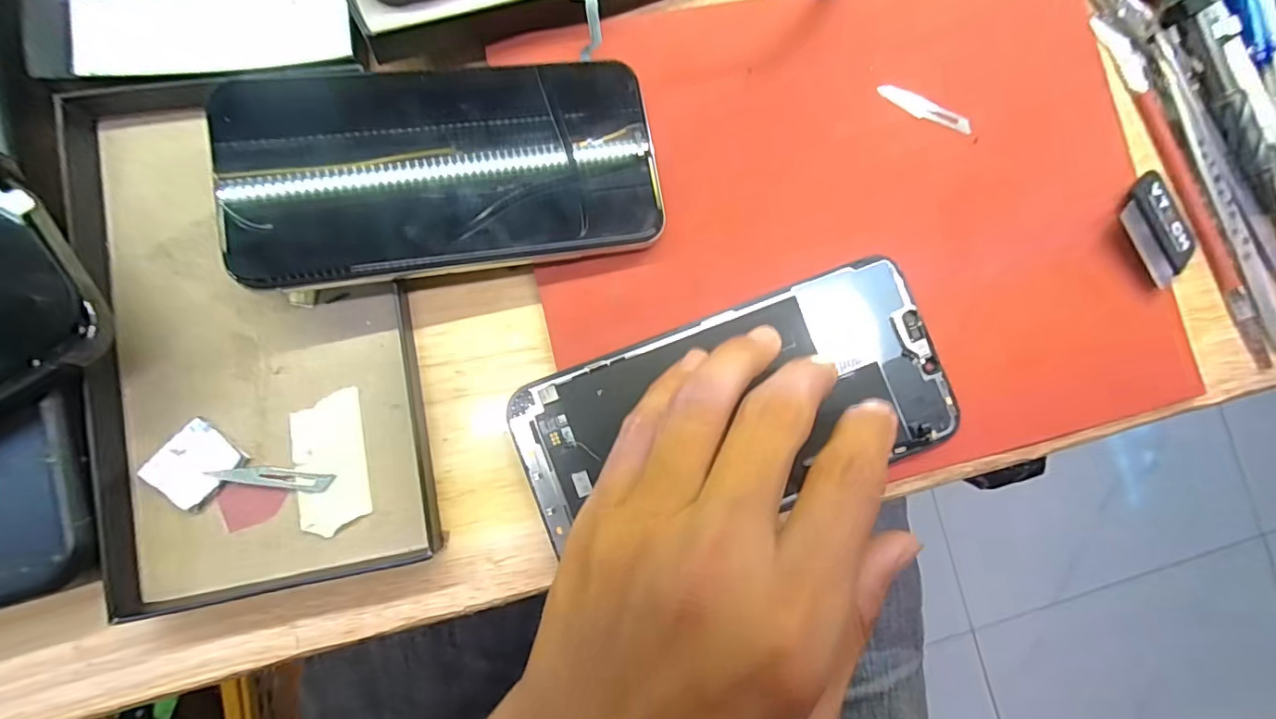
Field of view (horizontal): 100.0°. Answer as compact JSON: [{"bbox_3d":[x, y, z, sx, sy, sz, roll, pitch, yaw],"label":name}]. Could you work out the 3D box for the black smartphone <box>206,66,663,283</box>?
[{"bbox_3d":[-0.061,-0.065,0.176,0.135,0.013,0.068,-8,86,-13],"label":"black smartphone"}]

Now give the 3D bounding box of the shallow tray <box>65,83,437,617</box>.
[{"bbox_3d":[-0.128,-0.011,0.180,0.095,0.017,0.171,-11,87,-6],"label":"shallow tray"}]

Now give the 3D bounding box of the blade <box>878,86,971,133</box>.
[{"bbox_3d":[0.113,-0.099,0.212,0.040,0.004,0.007,23,92,-2],"label":"blade"}]

